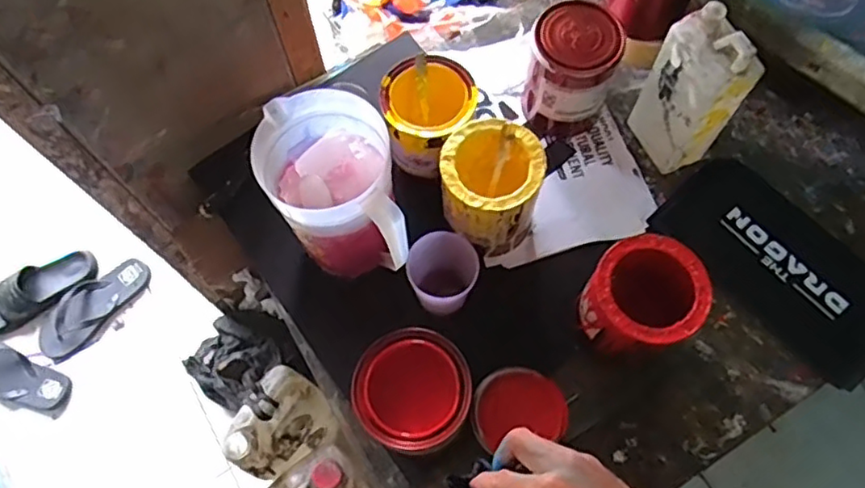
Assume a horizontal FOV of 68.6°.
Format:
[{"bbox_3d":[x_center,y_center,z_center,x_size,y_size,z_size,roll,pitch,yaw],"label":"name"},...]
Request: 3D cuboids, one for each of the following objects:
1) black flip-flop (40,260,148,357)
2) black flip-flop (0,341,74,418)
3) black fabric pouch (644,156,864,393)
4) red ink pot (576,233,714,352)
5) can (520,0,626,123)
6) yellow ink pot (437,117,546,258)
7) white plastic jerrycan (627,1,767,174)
[{"bbox_3d":[-0.770,0.136,1.434,0.107,0.041,0.268,35,72,16],"label":"black flip-flop"},{"bbox_3d":[-0.901,0.292,1.375,0.260,0.046,0.106,24,70,12],"label":"black flip-flop"},{"bbox_3d":[0.426,0.021,0.770,0.152,0.018,0.290,-40,71,-14],"label":"black fabric pouch"},{"bbox_3d":[0.220,0.071,0.690,0.107,0.149,0.106,-1,67,2],"label":"red ink pot"},{"bbox_3d":[0.173,-0.215,0.808,0.102,0.146,0.102,-1,67,2],"label":"can"},{"bbox_3d":[0.067,-0.056,0.742,0.107,0.150,0.106,-1,67,2],"label":"yellow ink pot"},{"bbox_3d":[0.305,-0.176,0.744,0.060,0.220,0.094,-24,68,-8],"label":"white plastic jerrycan"}]

